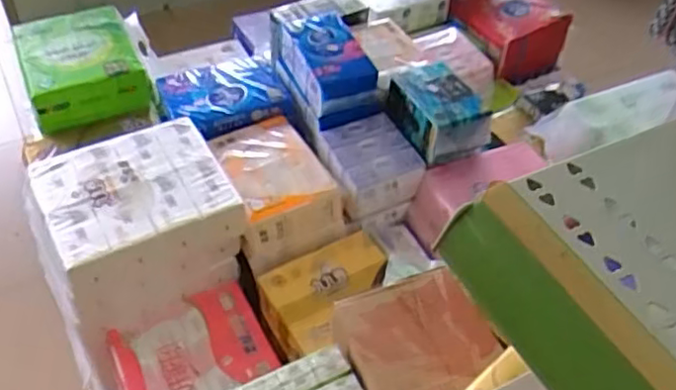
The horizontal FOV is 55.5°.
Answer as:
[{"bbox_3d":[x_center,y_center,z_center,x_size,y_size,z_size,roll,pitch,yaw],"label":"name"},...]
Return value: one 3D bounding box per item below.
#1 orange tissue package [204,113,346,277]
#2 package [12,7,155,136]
[{"bbox_3d":[-0.146,-0.035,1.453,0.210,0.138,0.318,-16,50,-18],"label":"orange tissue package"},{"bbox_3d":[-0.694,-0.345,1.726,0.280,0.179,0.350,-21,52,-22],"label":"package"}]

